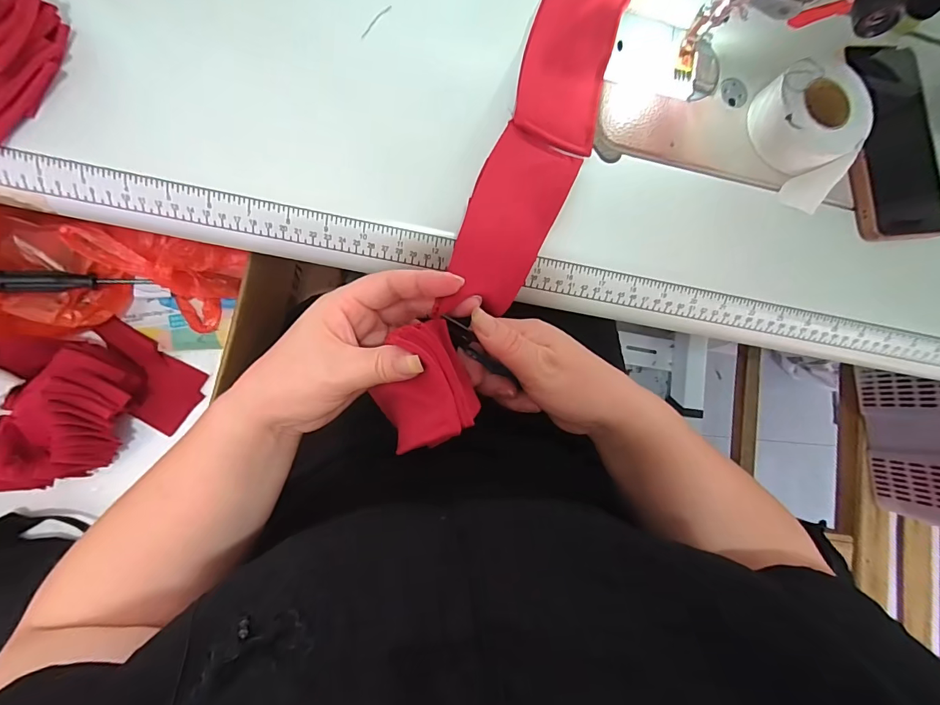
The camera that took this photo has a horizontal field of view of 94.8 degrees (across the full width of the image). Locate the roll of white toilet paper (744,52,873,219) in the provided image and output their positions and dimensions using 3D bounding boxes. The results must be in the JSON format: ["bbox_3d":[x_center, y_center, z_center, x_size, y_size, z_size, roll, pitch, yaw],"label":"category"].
[{"bbox_3d":[0.266,-0.171,0.334,0.075,0.040,0.097,-35,90,-11],"label":"roll of white toilet paper"}]

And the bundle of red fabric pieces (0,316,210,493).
[{"bbox_3d":[-0.460,0.058,0.501,0.215,0.112,0.157,-30,89,-11],"label":"bundle of red fabric pieces"}]

